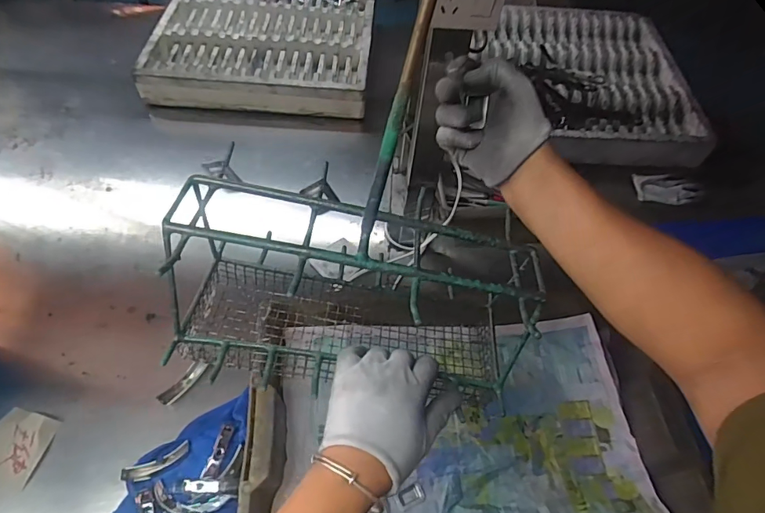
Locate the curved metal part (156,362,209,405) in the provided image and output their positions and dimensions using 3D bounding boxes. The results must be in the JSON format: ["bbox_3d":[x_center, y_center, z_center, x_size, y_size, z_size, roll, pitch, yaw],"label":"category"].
[{"bbox_3d":[-0.326,0.208,0.737,0.024,0.015,0.086,33,60,17],"label":"curved metal part"}]

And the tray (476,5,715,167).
[{"bbox_3d":[0.516,-0.458,1.138,0.460,0.080,0.546,2,57,-3],"label":"tray"}]

